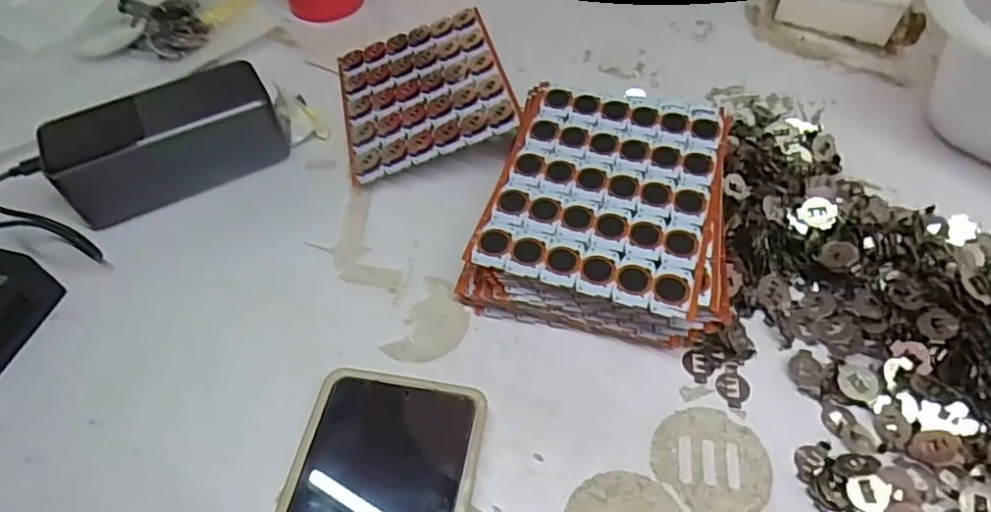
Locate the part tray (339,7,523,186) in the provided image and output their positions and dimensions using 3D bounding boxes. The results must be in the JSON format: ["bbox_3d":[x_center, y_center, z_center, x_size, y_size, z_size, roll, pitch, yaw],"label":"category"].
[{"bbox_3d":[-0.053,-0.119,0.427,0.115,0.005,0.142,-20,51,3],"label":"part tray"}]

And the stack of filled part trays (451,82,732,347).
[{"bbox_3d":[0.065,-0.028,0.352,0.128,0.041,0.152,12,55,10],"label":"stack of filled part trays"}]

